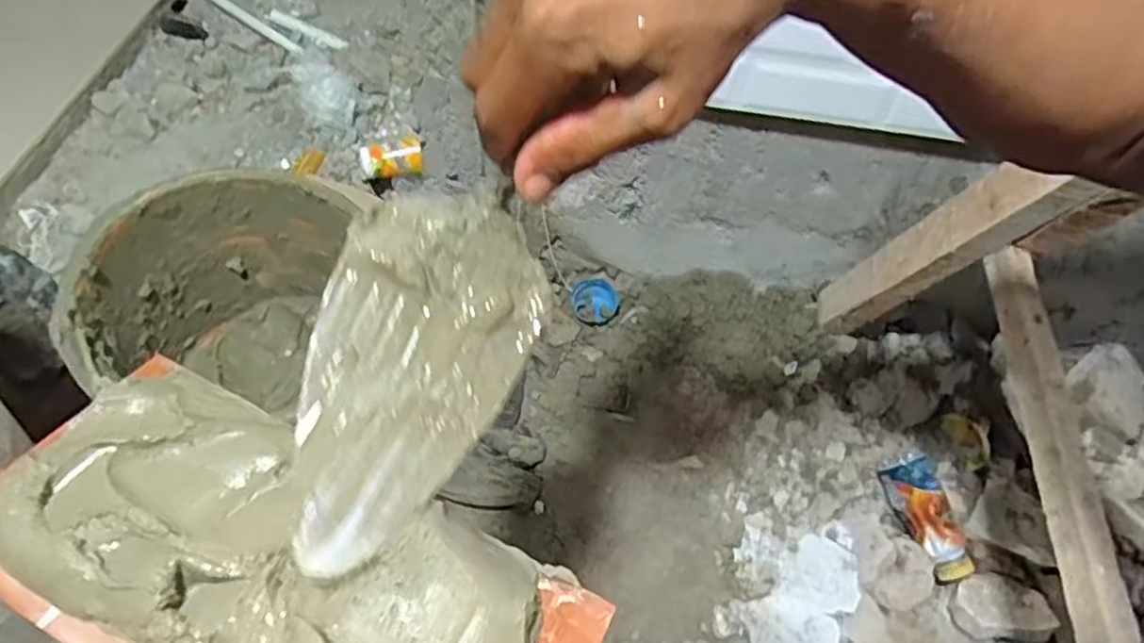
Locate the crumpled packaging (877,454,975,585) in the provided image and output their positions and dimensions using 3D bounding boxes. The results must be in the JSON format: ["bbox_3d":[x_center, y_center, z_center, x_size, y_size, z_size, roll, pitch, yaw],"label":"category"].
[{"bbox_3d":[0.400,0.216,0.805,0.059,0.049,0.131,-20,80,-18],"label":"crumpled packaging"}]

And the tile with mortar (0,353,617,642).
[{"bbox_3d":[-0.113,0.096,0.277,0.240,0.039,0.109,25,55,13],"label":"tile with mortar"}]

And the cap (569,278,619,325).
[{"bbox_3d":[0.028,-0.024,0.919,0.060,0.015,0.070,14,54,5],"label":"cap"}]

